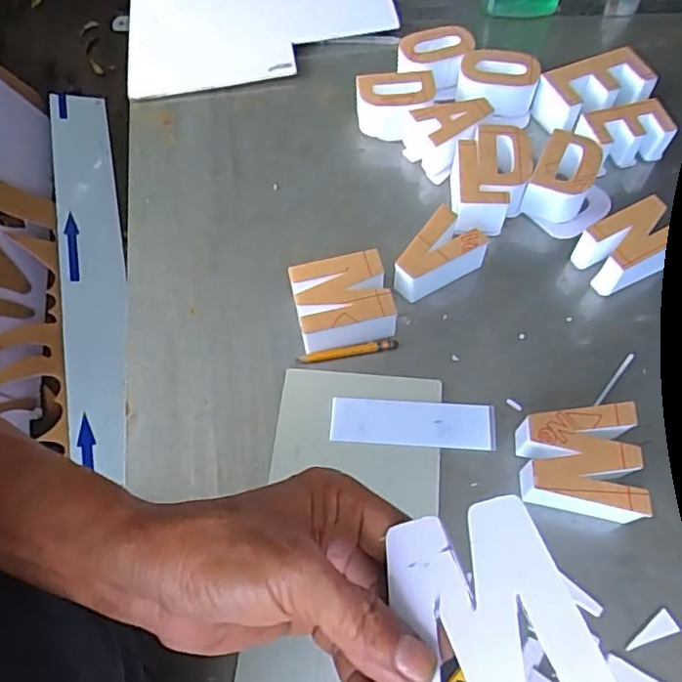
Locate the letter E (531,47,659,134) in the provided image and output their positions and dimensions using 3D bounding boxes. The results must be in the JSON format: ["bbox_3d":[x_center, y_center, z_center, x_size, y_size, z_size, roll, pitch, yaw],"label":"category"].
[{"bbox_3d":[0.279,-0.271,0.645,0.121,0.049,0.066,-19,63,-7],"label":"letter E"}]

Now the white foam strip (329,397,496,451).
[{"bbox_3d":[0.060,0.070,0.494,0.136,0.006,0.039,3,62,4],"label":"white foam strip"}]

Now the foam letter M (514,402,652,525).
[{"bbox_3d":[0.184,0.098,0.453,0.086,0.045,0.084,-2,62,2],"label":"foam letter M"}]

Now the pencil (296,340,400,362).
[{"bbox_3d":[0.007,0.010,0.529,0.091,0.006,0.008,-9,62,-2],"label":"pencil"}]

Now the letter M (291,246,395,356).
[{"bbox_3d":[0.001,-0.034,0.531,0.082,0.046,0.070,-12,62,-4],"label":"letter M"}]

